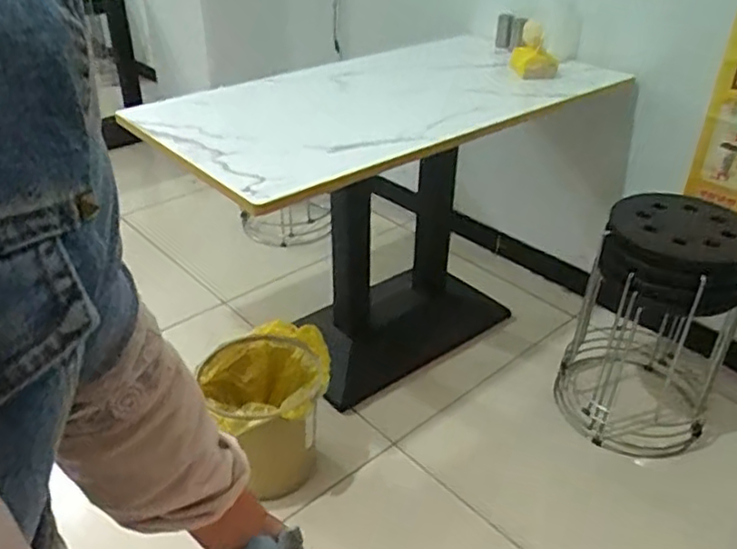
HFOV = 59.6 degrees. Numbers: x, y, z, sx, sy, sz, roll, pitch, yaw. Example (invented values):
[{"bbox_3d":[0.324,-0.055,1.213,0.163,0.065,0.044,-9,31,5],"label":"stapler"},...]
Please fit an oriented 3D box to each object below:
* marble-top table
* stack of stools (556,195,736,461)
[{"bbox_3d":[0.064,-0.133,1.717,1.081,0.767,0.655,-21,41,-27],"label":"marble-top table"},{"bbox_3d":[0.716,0.095,1.585,0.382,0.559,0.410,16,36,22],"label":"stack of stools"}]

